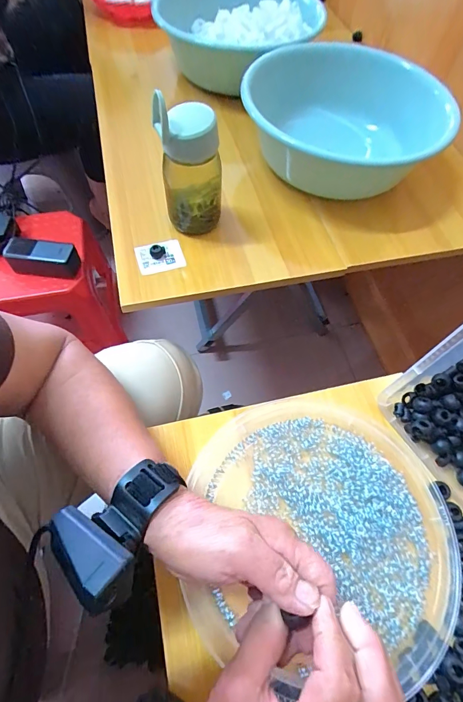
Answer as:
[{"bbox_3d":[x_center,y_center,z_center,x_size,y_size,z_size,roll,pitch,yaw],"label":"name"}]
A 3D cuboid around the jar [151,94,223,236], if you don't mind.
[{"bbox_3d":[-0.048,-0.216,0.429,0.075,0.144,0.058,-8,64,-6],"label":"jar"}]

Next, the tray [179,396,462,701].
[{"bbox_3d":[0.081,0.150,0.317,0.224,0.015,0.220,1,62,-2],"label":"tray"}]

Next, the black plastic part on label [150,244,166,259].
[{"bbox_3d":[-0.096,-0.130,0.463,0.020,0.018,0.013,-16,63,-10],"label":"black plastic part on label"}]

